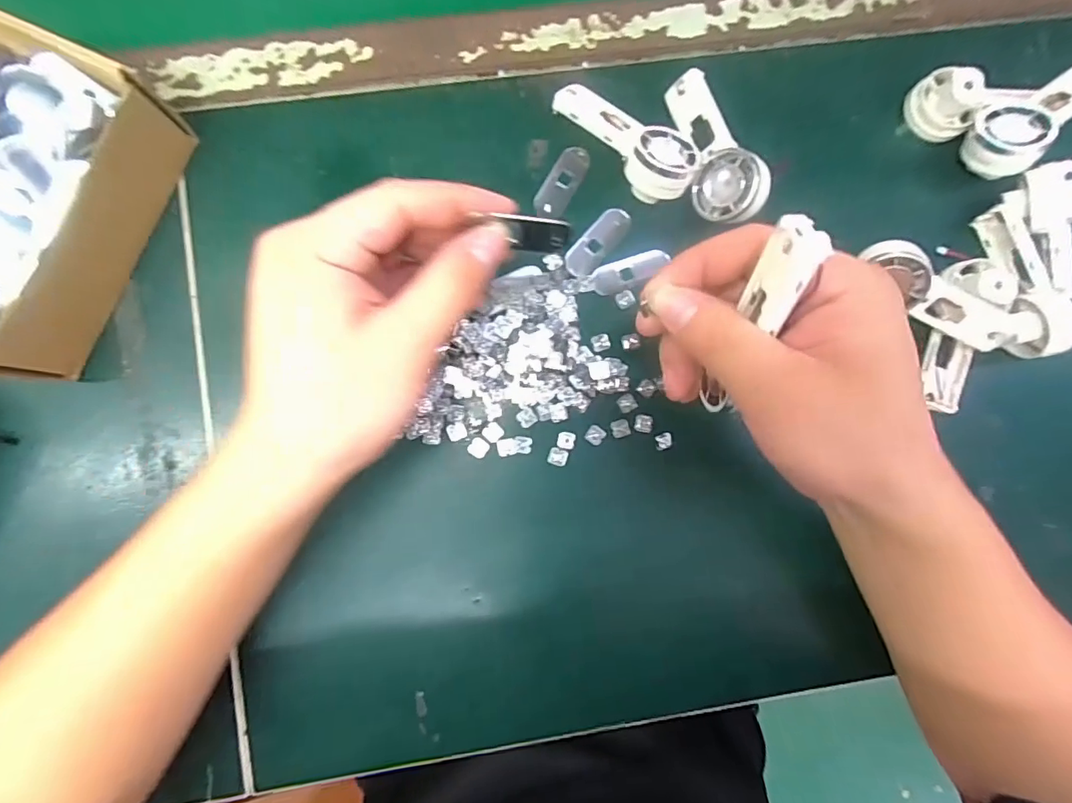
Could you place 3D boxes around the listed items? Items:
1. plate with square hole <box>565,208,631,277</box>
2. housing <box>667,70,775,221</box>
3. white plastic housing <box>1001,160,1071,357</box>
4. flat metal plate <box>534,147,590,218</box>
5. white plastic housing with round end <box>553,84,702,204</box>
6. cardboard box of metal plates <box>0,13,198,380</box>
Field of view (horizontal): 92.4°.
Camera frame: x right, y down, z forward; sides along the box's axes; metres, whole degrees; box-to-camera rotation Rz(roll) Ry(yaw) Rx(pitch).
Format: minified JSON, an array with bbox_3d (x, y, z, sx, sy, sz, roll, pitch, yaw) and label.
[{"bbox_3d":[0.038,-0.099,0.317,0.018,0.004,0.050,42,86,1],"label":"plate with square hole"},{"bbox_3d":[0.106,-0.151,0.305,0.018,0.039,0.093,-9,78,-46],"label":"housing"},{"bbox_3d":[0.297,-0.082,0.305,0.026,0.042,0.107,-6,86,-2],"label":"white plastic housing"},{"bbox_3d":[0.016,-0.135,0.317,0.020,0.005,0.046,27,86,0],"label":"flat metal plate"},{"bbox_3d":[0.058,-0.161,0.304,0.091,0.031,0.045,45,86,1],"label":"white plastic housing with round end"},{"bbox_3d":[-0.298,-0.113,0.276,0.144,0.058,0.164,22,86,0],"label":"cardboard box of metal plates"}]

